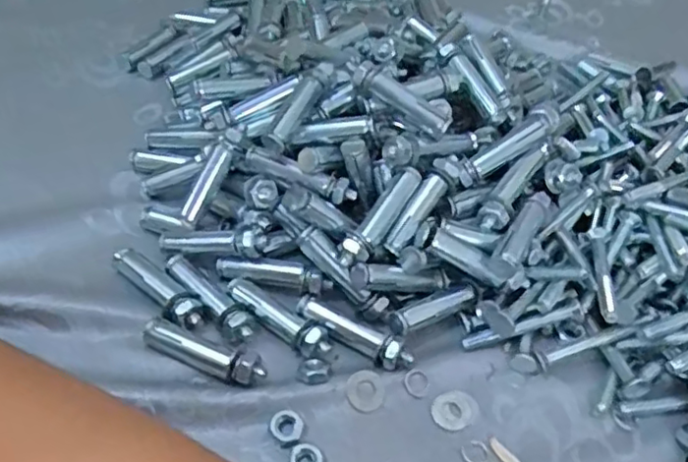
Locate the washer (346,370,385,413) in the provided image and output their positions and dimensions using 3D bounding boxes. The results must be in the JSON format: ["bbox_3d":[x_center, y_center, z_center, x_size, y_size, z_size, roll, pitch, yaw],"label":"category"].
[{"bbox_3d":[0.009,0.067,0.271,0.016,0.006,0.016,3,48,-4],"label":"washer"}]

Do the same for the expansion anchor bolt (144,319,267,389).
[{"bbox_3d":[-0.060,0.050,0.272,0.056,0.008,0.013,19,49,11],"label":"expansion anchor bolt"}]

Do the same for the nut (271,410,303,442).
[{"bbox_3d":[-0.022,0.076,0.256,0.013,0.004,0.012,3,48,-4],"label":"nut"}]

